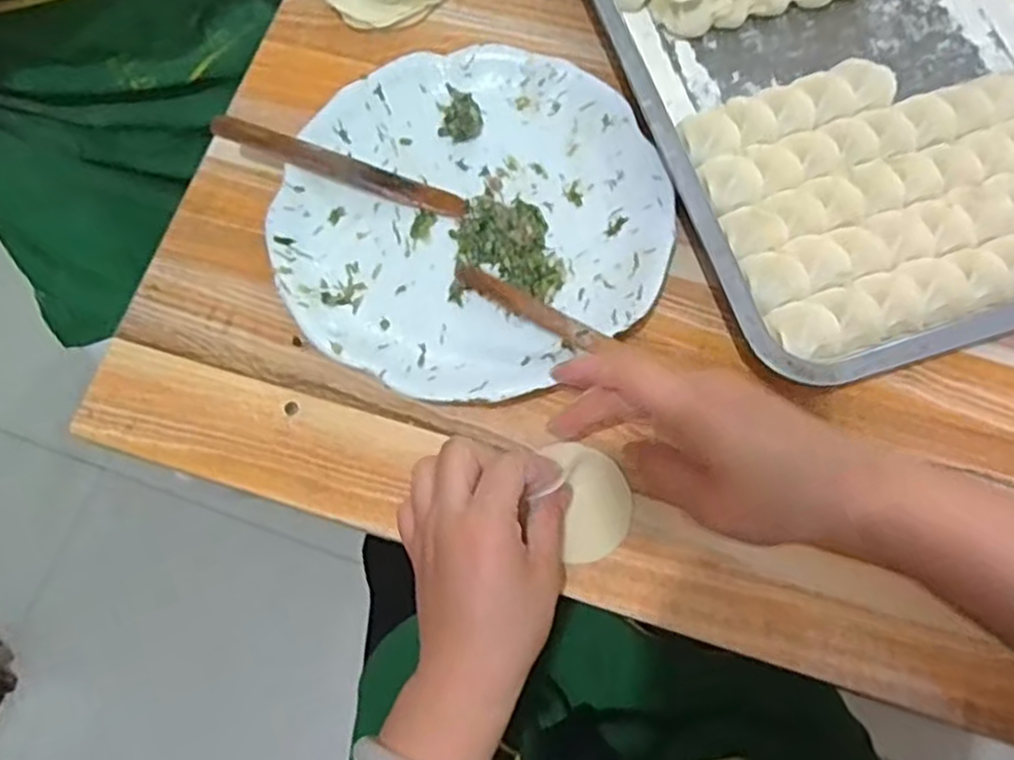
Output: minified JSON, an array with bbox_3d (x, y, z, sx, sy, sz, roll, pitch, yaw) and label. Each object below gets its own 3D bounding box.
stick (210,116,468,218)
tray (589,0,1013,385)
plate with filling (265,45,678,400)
[{"bbox_3d":[-0.095,-0.121,0.438,0.147,0.004,0.015,19,96,-1],"label":"stick"},{"bbox_3d":[0.205,-0.198,0.453,0.278,0.044,0.379,-17,72,-4],"label":"tray"},{"bbox_3d":[-0.022,-0.091,0.436,0.208,0.030,0.205,-1,71,2],"label":"plate with filling"}]

